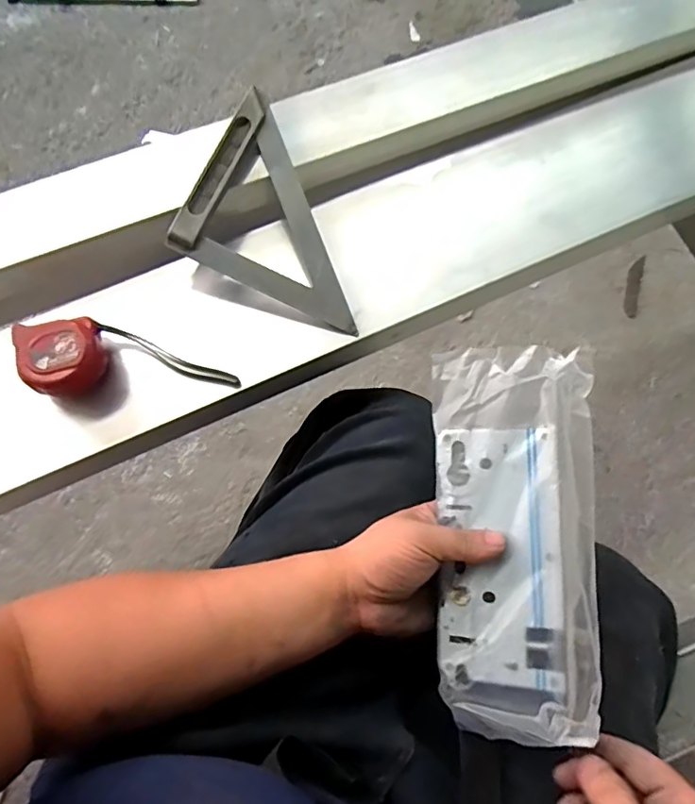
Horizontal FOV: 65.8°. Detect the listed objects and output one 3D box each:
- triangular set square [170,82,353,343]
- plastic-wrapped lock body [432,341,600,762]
[{"bbox_3d":[-0.048,-0.176,0.501,0.181,0.023,0.164,26,83,-3],"label":"triangular set square"},{"bbox_3d":[0.114,0.092,0.374,0.106,0.015,0.259,-1,81,22],"label":"plastic-wrapped lock body"}]

